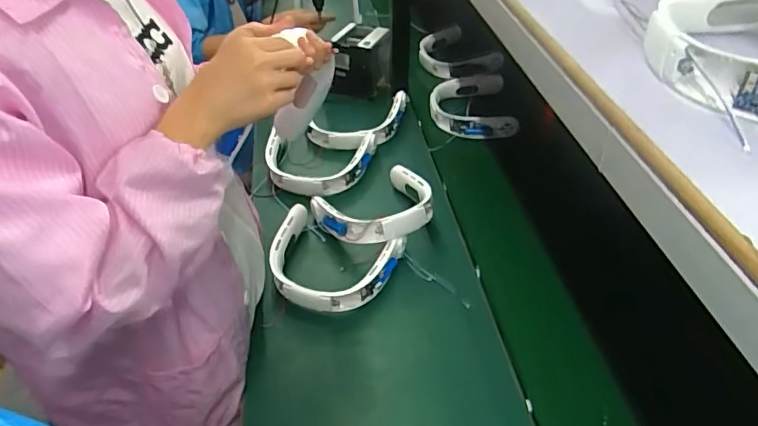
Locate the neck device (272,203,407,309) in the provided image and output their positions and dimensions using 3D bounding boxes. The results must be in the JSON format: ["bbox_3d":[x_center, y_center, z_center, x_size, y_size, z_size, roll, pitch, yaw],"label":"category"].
[{"bbox_3d":[-0.092,0.089,0.936,0.223,0.062,0.181,16,44,19],"label":"neck device"}]

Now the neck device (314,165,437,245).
[{"bbox_3d":[-0.005,-0.008,1.005,0.213,0.083,0.188,-20,44,-19],"label":"neck device"}]

